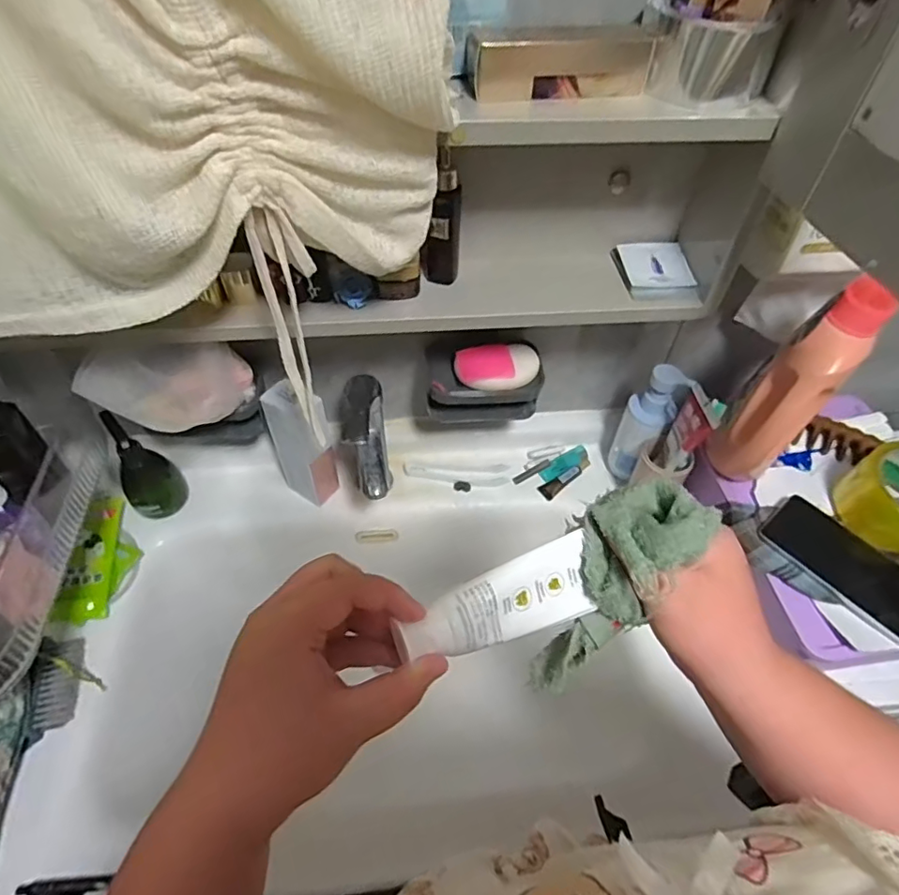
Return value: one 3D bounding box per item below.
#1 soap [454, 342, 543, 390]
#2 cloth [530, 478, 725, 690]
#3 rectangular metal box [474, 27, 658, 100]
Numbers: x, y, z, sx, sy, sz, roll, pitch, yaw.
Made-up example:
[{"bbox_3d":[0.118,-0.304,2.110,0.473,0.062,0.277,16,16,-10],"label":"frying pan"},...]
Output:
[{"bbox_3d":[0.055,-0.088,0.628,0.093,0.026,0.056,-12,73,-9],"label":"soap"},{"bbox_3d":[0.082,0.076,0.298,0.053,0.133,0.032,36,18,24],"label":"cloth"},{"bbox_3d":[0.082,-0.278,0.403,0.129,0.035,0.028,-8,52,-7],"label":"rectangular metal box"}]

